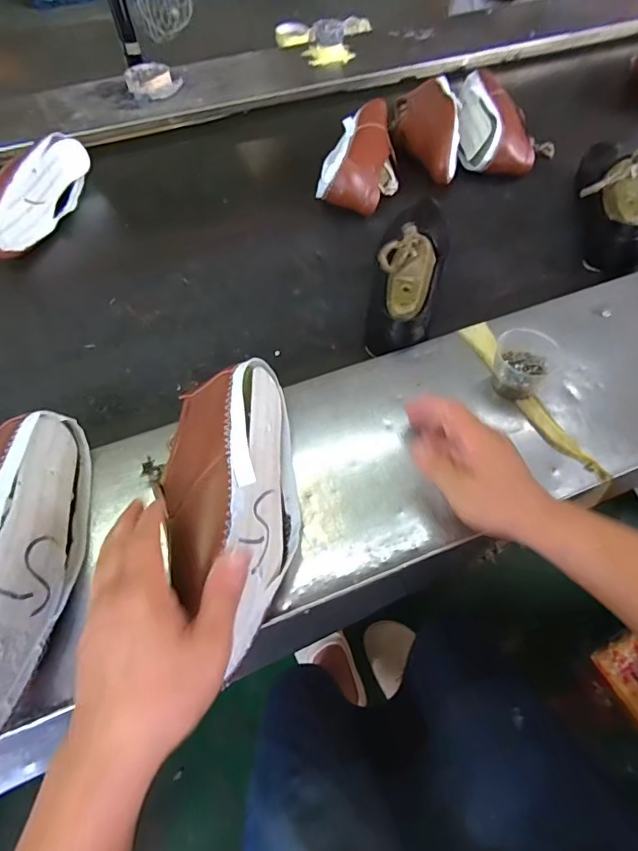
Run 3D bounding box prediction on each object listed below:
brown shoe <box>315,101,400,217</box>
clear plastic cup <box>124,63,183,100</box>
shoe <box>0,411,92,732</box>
[{"bbox_3d":[0.068,-0.446,0.776,0.124,0.071,0.242,6,58,6],"label":"brown shoe"},{"bbox_3d":[-0.318,-0.658,0.917,0.094,0.030,0.090,-1,58,2],"label":"clear plastic cup"},{"bbox_3d":[-0.241,0.103,0.362,0.080,0.103,0.259,-13,58,-6],"label":"shoe"}]

